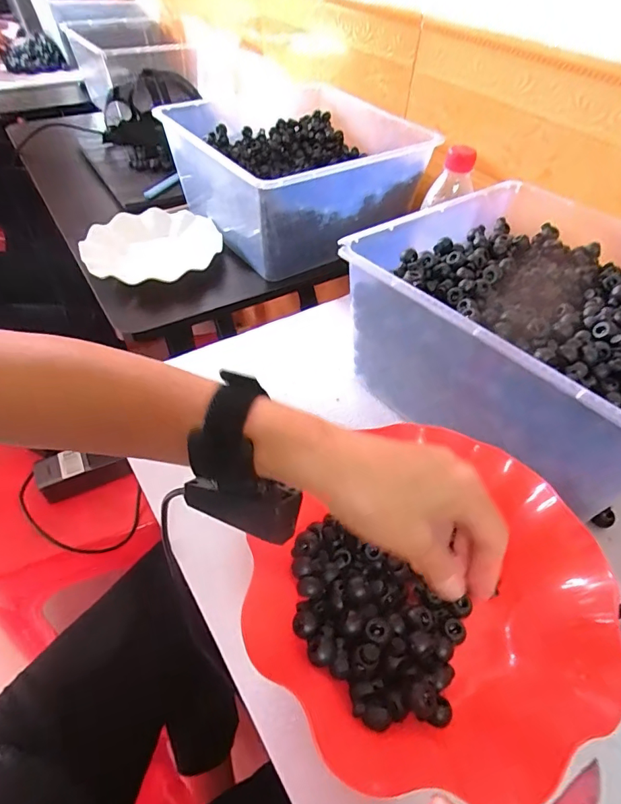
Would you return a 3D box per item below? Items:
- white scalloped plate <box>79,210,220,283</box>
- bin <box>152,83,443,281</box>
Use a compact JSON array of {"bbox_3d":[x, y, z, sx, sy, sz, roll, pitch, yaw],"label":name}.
[{"bbox_3d":[-0.223,-0.218,0.662,0.181,0.037,0.181,1,48,-1],"label":"white scalloped plate"},{"bbox_3d":[-0.029,-0.347,0.706,0.301,0.140,0.308,-28,54,-24],"label":"bin"}]

